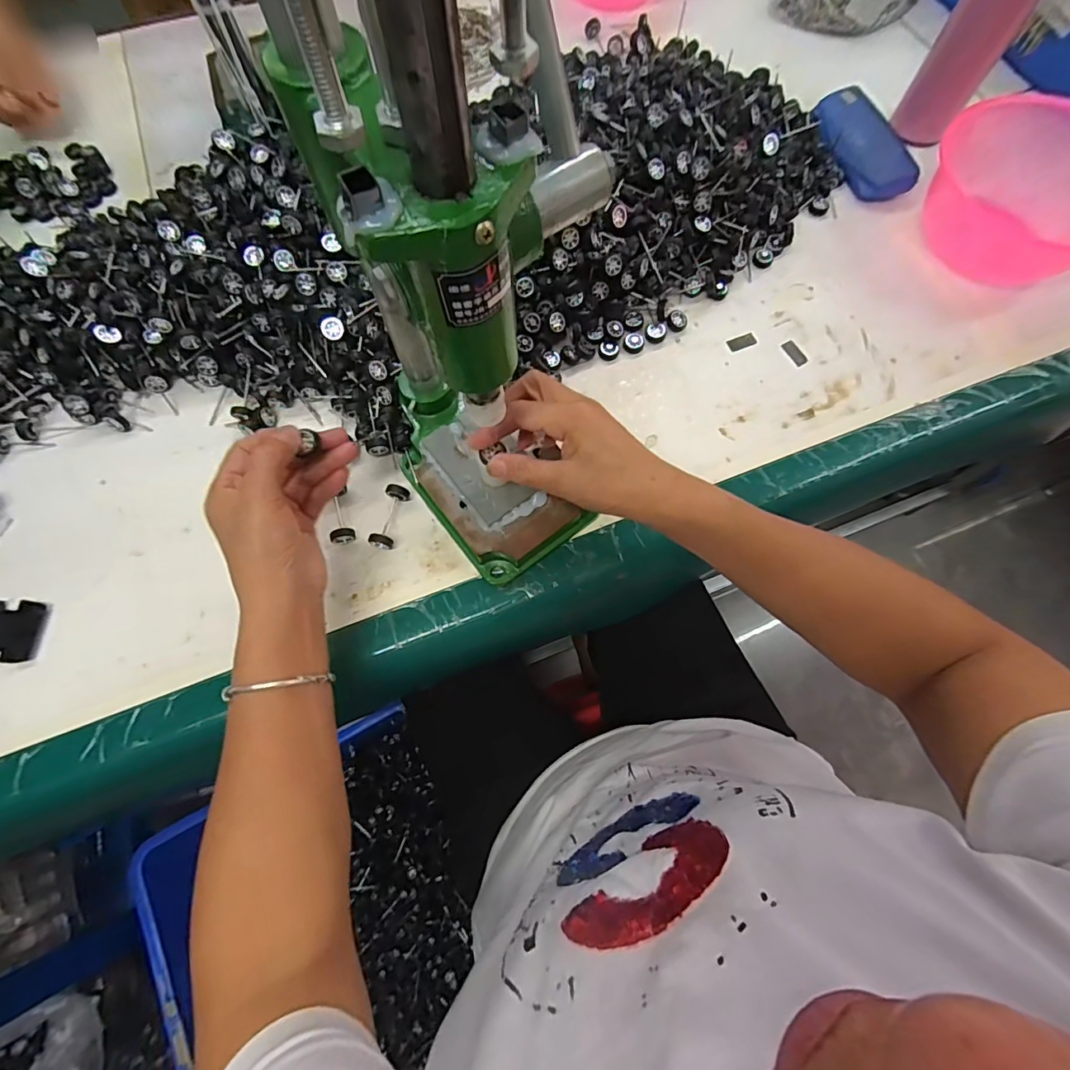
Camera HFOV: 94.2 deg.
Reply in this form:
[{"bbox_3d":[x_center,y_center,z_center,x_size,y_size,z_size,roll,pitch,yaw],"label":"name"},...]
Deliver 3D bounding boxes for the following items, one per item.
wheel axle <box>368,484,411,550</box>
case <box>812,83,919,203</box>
[{"bbox_3d":[-0.122,-0.018,0.422,0.017,0.017,0.060,13,72,4],"label":"wheel axle"},{"bbox_3d":[0.360,-0.436,0.556,0.068,0.029,0.155,-16,72,-5],"label":"case"}]

